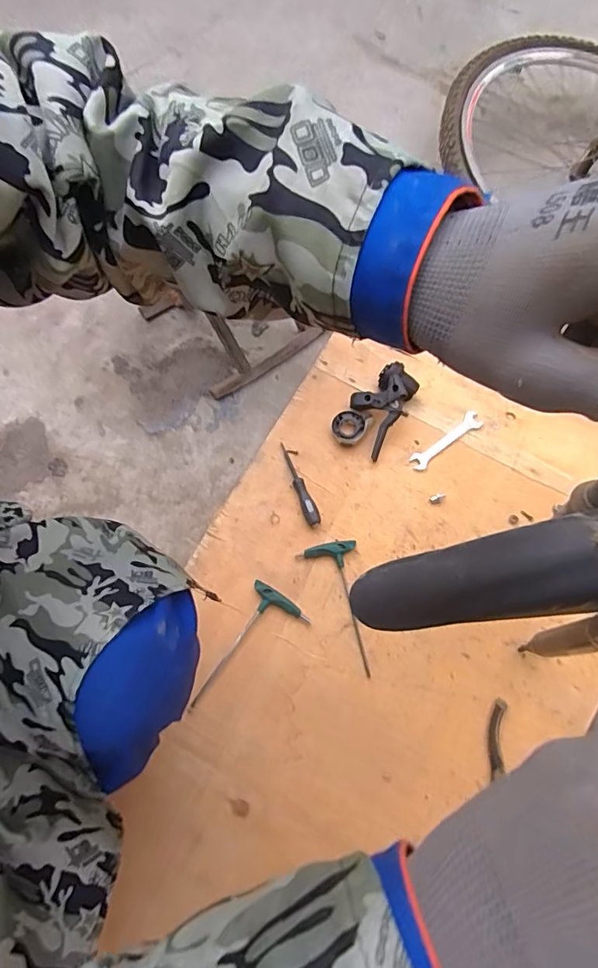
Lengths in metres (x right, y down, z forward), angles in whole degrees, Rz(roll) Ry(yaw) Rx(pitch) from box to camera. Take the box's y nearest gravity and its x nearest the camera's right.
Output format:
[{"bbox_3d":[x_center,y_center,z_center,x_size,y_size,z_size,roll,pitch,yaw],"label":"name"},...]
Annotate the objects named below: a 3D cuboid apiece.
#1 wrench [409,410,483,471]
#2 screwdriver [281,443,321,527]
[{"bbox_3d":[0.241,-0.071,0.801,0.149,0.006,0.029,-36,73,-14],"label":"wrench"},{"bbox_3d":[-0.003,-0.002,0.750,0.021,0.018,0.144,-22,70,-10],"label":"screwdriver"}]

